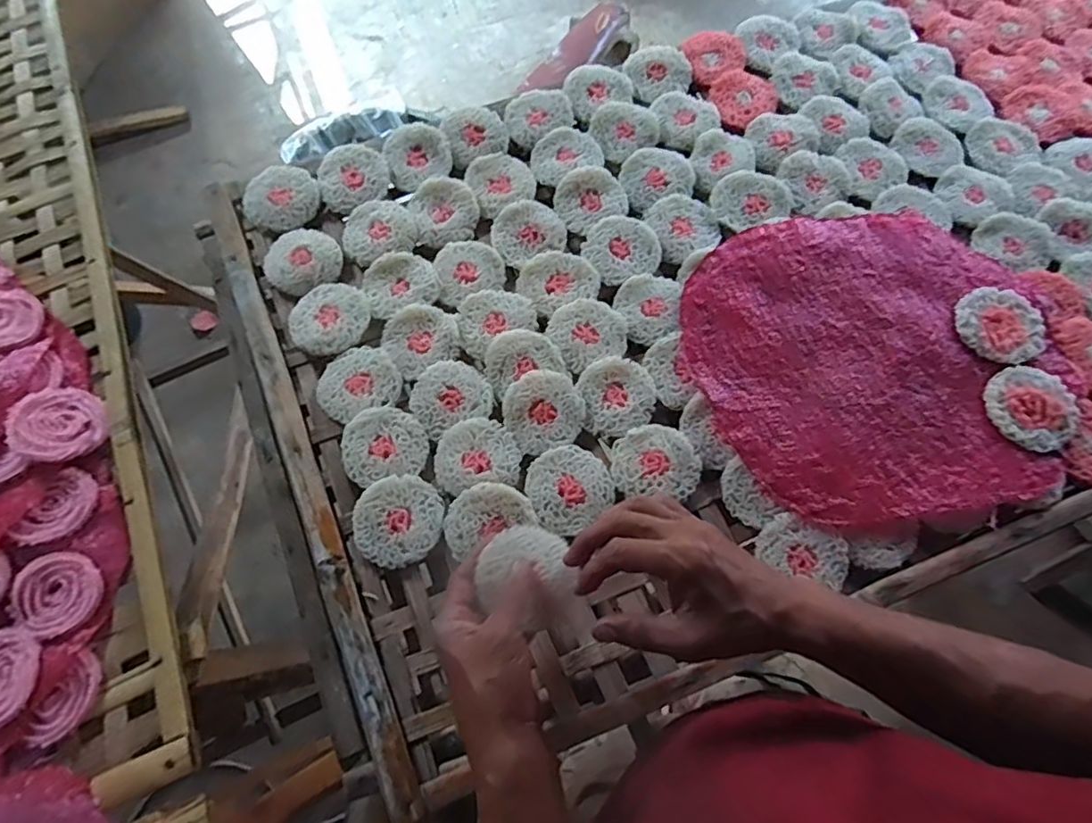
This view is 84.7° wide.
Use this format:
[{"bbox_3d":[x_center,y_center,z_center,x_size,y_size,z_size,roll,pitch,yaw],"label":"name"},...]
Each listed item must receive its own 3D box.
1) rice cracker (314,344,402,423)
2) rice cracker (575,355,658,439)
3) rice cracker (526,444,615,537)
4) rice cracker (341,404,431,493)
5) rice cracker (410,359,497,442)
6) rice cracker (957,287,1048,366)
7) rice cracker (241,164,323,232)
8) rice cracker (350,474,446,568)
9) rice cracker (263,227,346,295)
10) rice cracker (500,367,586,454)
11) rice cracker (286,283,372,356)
[{"bbox_3d":[-0.180,-0.028,0.571,0.077,0.007,0.068,-29,73,-8],"label":"rice cracker"},{"bbox_3d":[0.067,-0.016,0.559,0.069,0.005,0.074,-1,71,2],"label":"rice cracker"},{"bbox_3d":[0.020,0.067,0.534,0.072,0.006,0.071,-36,74,-10],"label":"rice cracker"},{"bbox_3d":[-0.149,0.029,0.546,0.076,0.006,0.069,-20,71,-5],"label":"rice cracker"},{"bbox_3d":[-0.091,-0.015,0.565,0.072,0.004,0.069,-32,73,-9],"label":"rice cracker"},{"bbox_3d":[0.435,-0.085,0.570,0.079,0.010,0.077,-42,75,-12],"label":"rice cracker"},{"bbox_3d":[-0.283,-0.228,0.642,0.077,0.015,0.074,-1,71,2],"label":"rice cracker"},{"bbox_3d":[-0.130,0.095,0.526,0.078,0.010,0.074,-1,71,2],"label":"rice cracker"},{"bbox_3d":[-0.252,-0.158,0.618,0.074,0.010,0.074,-34,73,-9],"label":"rice cracker"},{"bbox_3d":[-0.002,-0.002,0.553,0.071,0.006,0.073,-25,72,-7],"label":"rice cracker"},{"bbox_3d":[-0.216,-0.093,0.595,0.080,0.006,0.074,-1,71,2],"label":"rice cracker"}]

